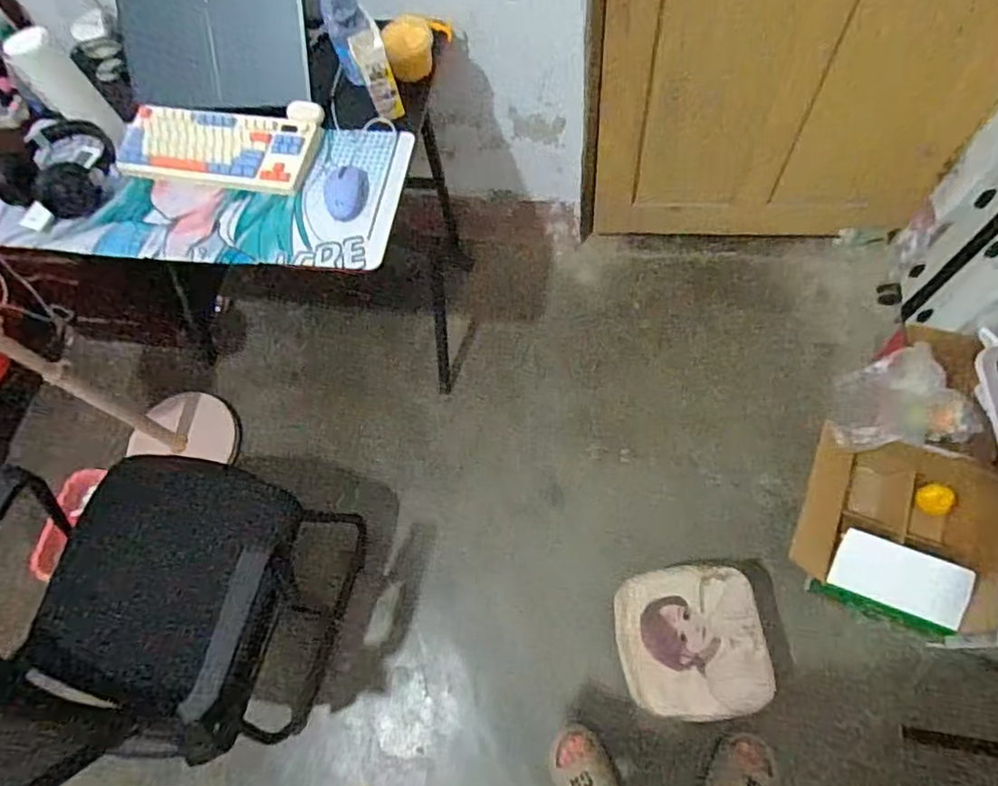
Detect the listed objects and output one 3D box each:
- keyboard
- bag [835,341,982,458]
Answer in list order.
[{"bbox_3d":[-0.495,-0.434,1.072,0.345,0.028,0.138,6,68,9],"label":"keyboard"},{"bbox_3d":[0.888,0.019,1.374,0.282,0.114,0.239,-2,67,5],"label":"bag"}]

